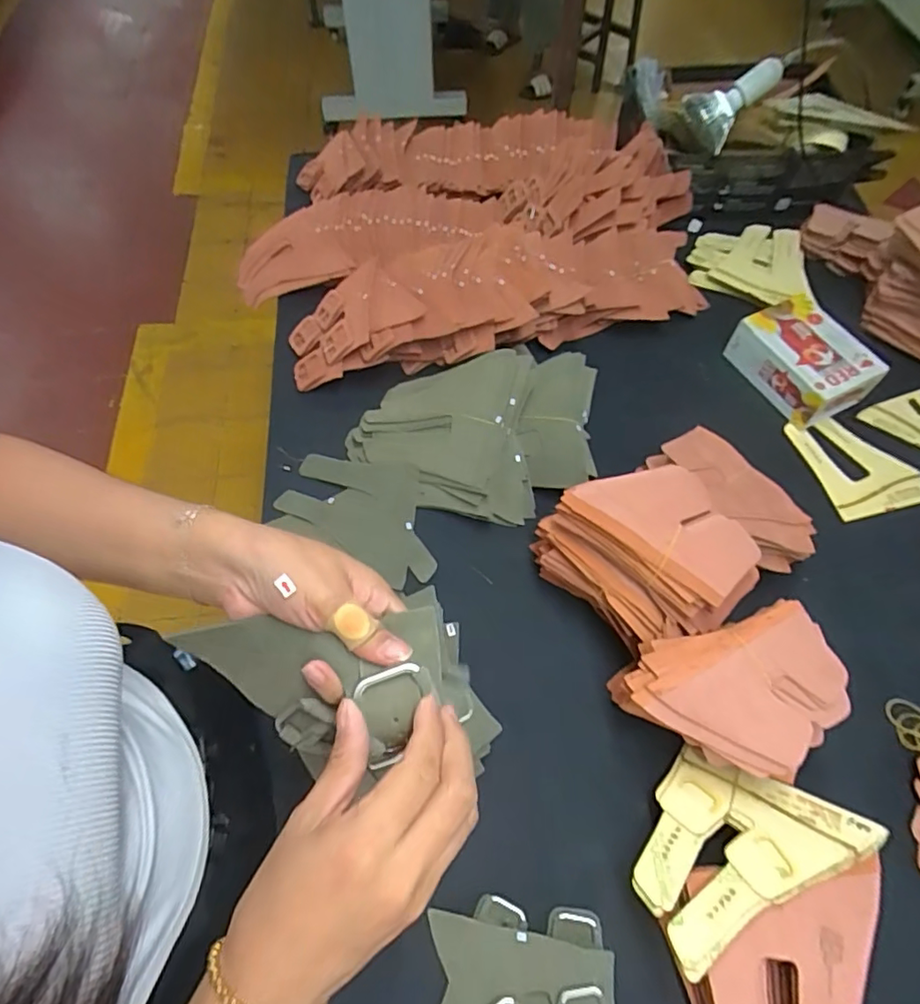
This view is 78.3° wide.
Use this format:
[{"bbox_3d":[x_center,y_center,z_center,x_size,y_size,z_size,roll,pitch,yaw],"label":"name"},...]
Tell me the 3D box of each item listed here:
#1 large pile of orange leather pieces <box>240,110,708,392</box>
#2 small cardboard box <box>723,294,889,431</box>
[{"bbox_3d":[-0.001,-0.436,0.887,0.683,0.102,0.519,-18,64,-9],"label":"large pile of orange leather pieces"},{"bbox_3d":[0.464,-0.194,0.768,0.118,0.056,0.161,-25,65,-12],"label":"small cardboard box"}]

